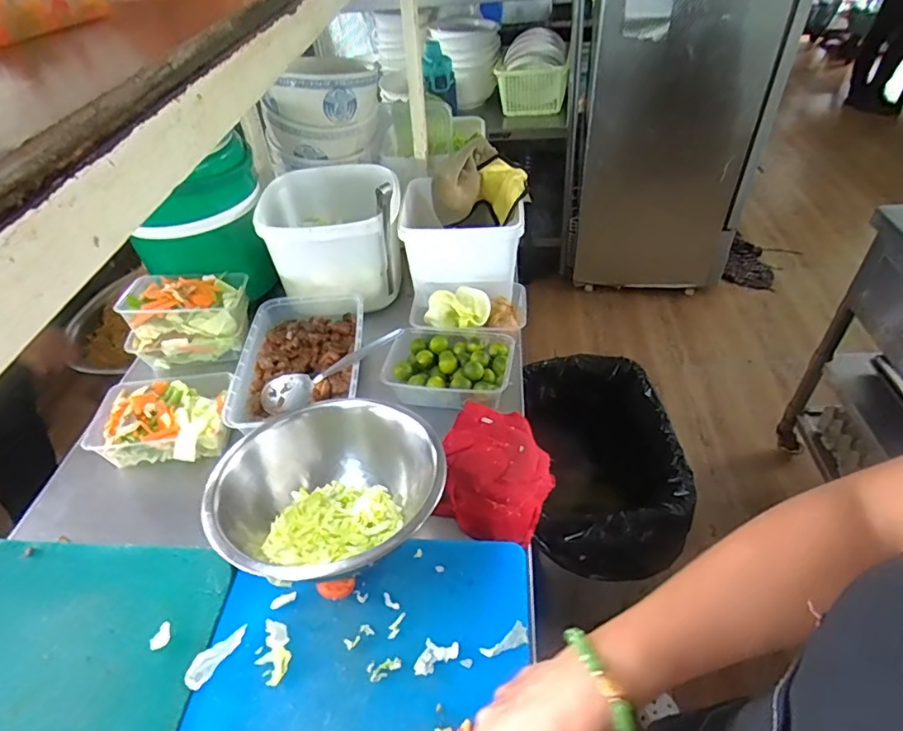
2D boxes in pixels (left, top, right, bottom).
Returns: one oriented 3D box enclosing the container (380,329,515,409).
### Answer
[{"bbox_3d":[-0.006,0.001,0.756,0.175,0.049,0.123,5,44,9],"label":"container"}]

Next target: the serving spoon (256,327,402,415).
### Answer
[{"bbox_3d":[-0.160,0.004,0.723,0.209,0.032,0.047,-28,44,7],"label":"serving spoon"}]

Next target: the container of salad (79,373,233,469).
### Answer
[{"bbox_3d":[-0.384,0.068,0.724,0.180,0.056,0.132,0,43,4],"label":"container of salad"}]

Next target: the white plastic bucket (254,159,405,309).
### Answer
[{"bbox_3d":[-0.186,-0.227,0.898,0.218,0.172,0.199,3,44,7],"label":"white plastic bucket"}]

